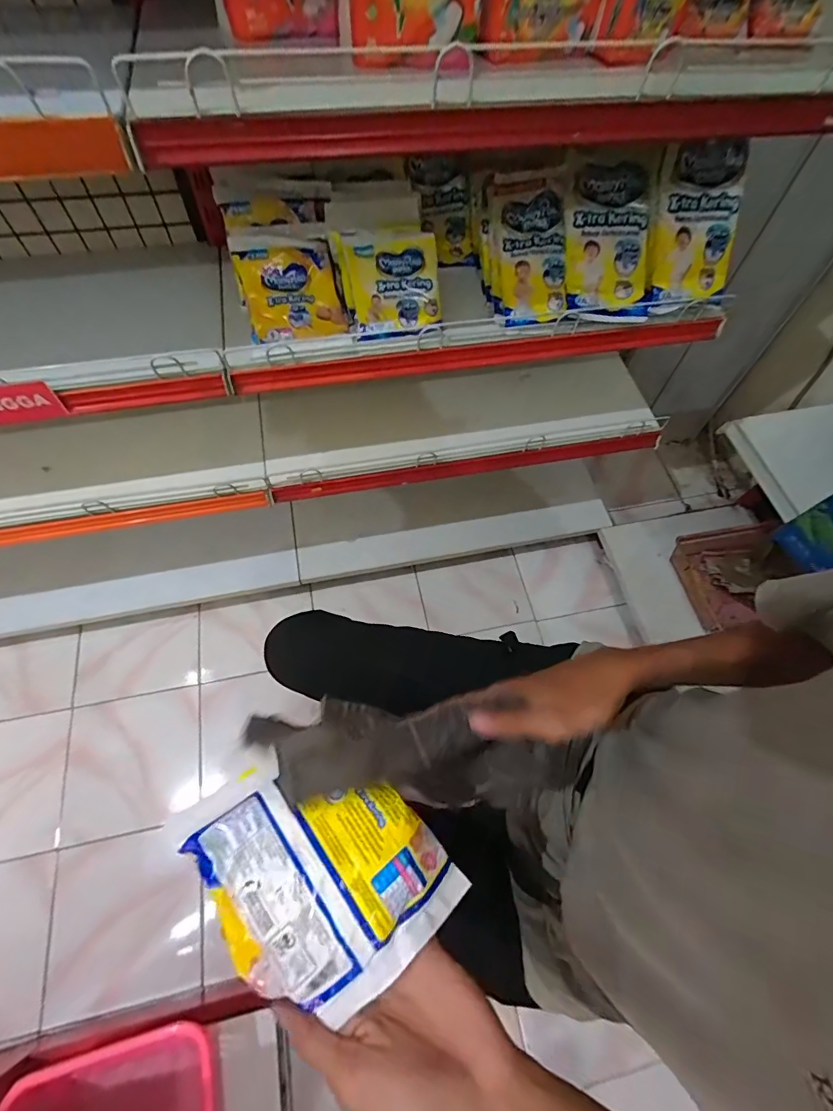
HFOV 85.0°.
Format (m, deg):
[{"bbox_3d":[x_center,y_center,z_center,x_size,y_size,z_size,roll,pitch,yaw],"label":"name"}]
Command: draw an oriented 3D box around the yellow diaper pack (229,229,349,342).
[{"bbox_3d":[-0.195,-0.421,0.701,0.147,0.045,0.158,-13,101,-10],"label":"yellow diaper pack"}]

